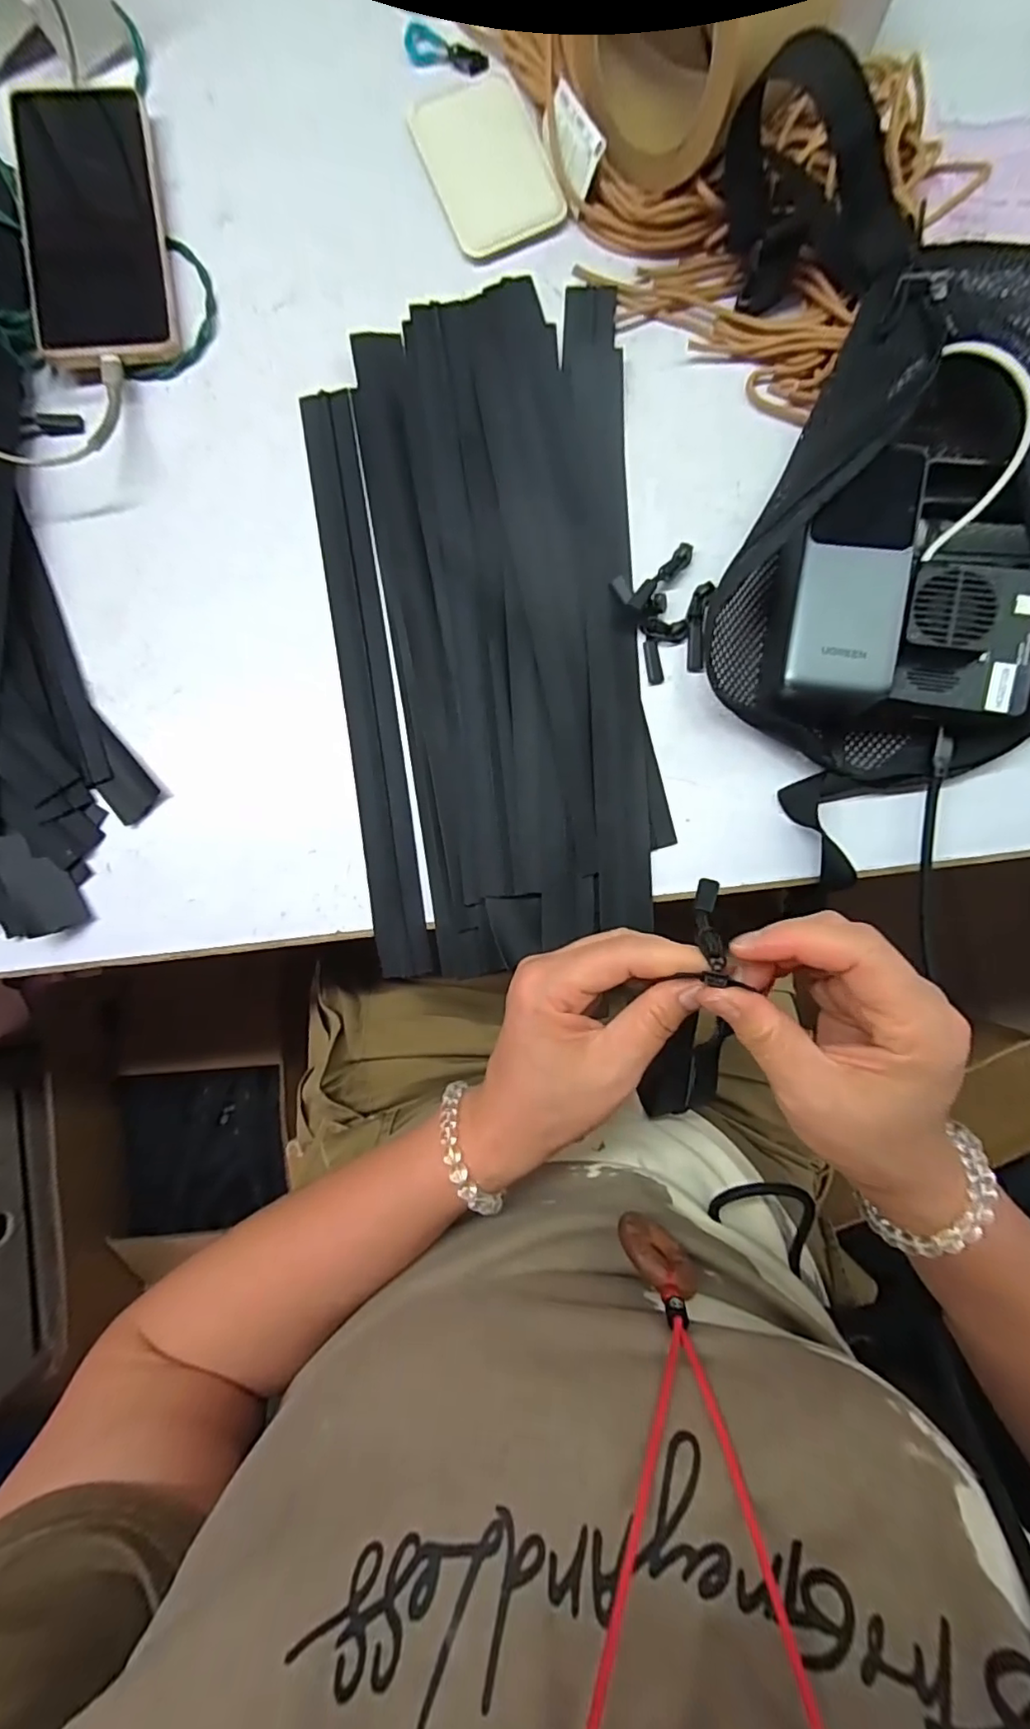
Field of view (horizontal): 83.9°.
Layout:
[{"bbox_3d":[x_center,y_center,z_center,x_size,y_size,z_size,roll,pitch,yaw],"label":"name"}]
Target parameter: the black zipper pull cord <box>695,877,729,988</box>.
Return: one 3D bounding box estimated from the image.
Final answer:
[{"bbox_3d":[0.085,0.027,0.251,0.012,0.061,0.005,12,133,2],"label":"black zipper pull cord"}]

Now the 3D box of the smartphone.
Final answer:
[{"bbox_3d":[-0.252,-0.385,0.343,0.076,0.006,0.171,-8,88,-9],"label":"smartphone"}]

